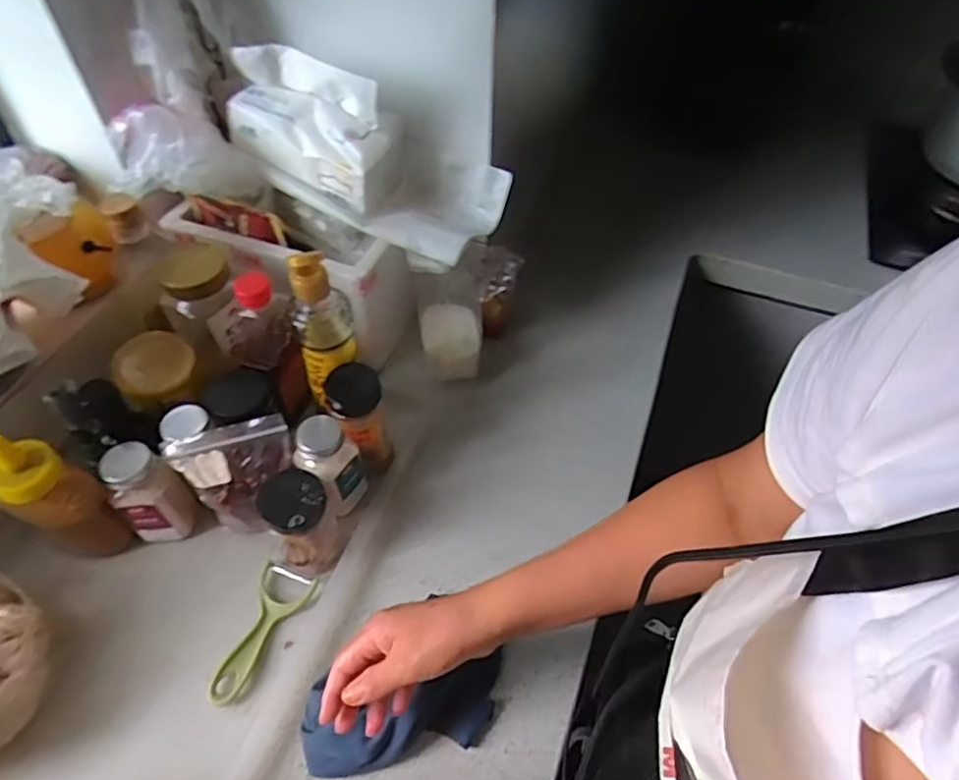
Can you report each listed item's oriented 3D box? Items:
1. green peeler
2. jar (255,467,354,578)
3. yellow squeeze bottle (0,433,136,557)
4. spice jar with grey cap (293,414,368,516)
[{"bbox_3d":[-0.198,0.226,0.580,0.053,0.010,0.126,13,54,8],"label":"green peeler"},{"bbox_3d":[-0.166,0.125,0.598,0.057,0.112,0.061,1,53,-1],"label":"jar"},{"bbox_3d":[-0.373,0.102,0.563,0.056,0.168,0.063,27,57,18],"label":"yellow squeeze bottle"},{"bbox_3d":[-0.148,0.076,0.631,0.052,0.112,0.052,1,53,-1],"label":"spice jar with grey cap"}]

